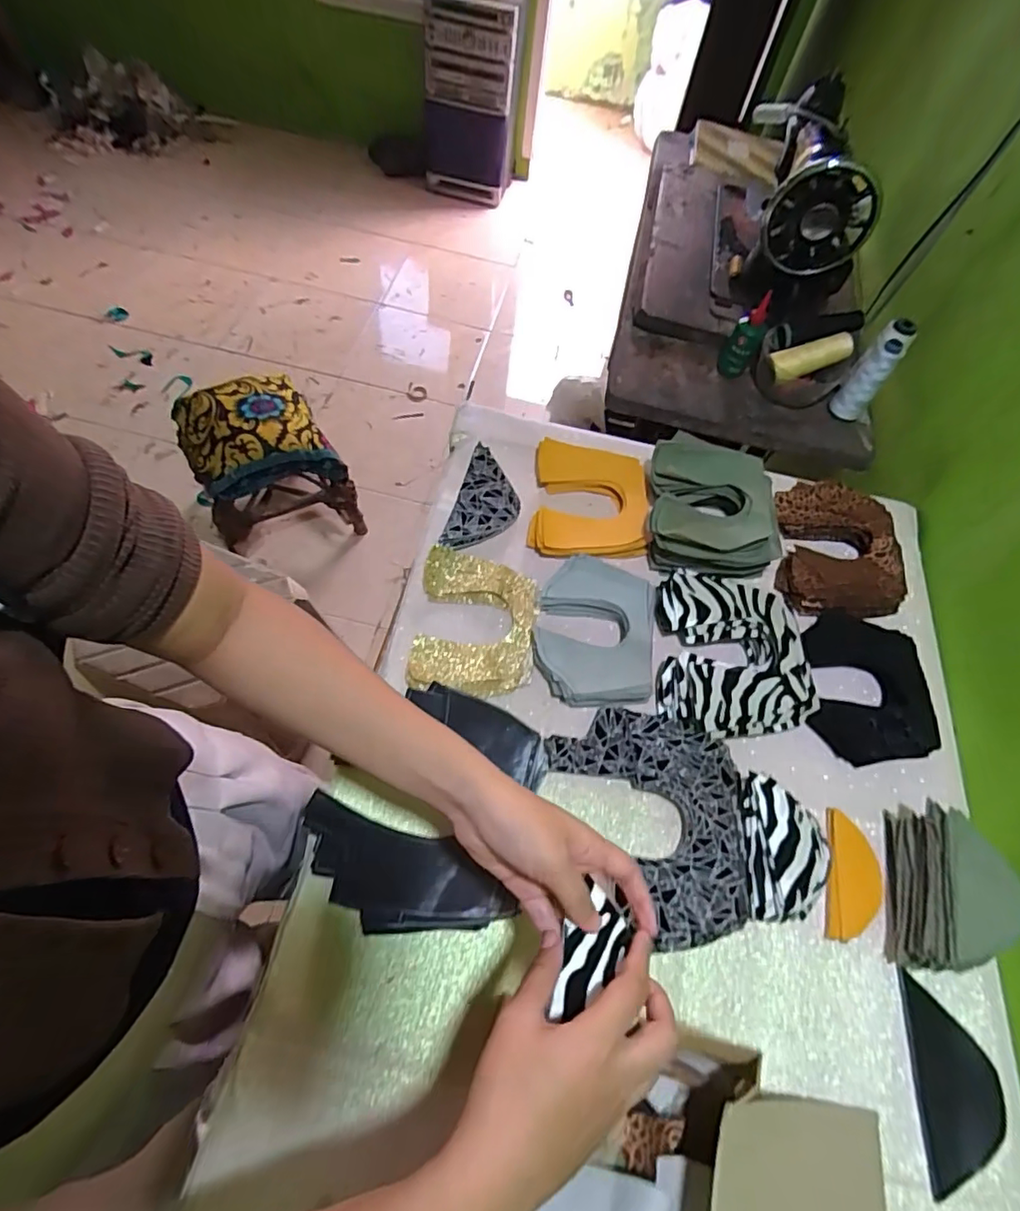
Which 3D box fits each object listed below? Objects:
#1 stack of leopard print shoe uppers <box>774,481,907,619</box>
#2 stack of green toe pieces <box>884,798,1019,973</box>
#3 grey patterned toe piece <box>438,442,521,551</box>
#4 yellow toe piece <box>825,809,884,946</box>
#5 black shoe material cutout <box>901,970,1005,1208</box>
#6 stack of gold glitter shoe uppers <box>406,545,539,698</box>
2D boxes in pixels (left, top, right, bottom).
[{"bbox_3d":[0.393,-0.068,0.674,0.142,0.045,0.172,8,61,-2],"label":"stack of leopard print shoe uppers"},{"bbox_3d":[0.372,0.241,0.480,0.061,0.077,0.131,17,61,2],"label":"stack of green toe pieces"},{"bbox_3d":[-0.027,-0.121,0.660,0.070,0.017,0.143,17,61,3],"label":"grey patterned toe piece"},{"bbox_3d":[0.312,0.247,0.507,0.050,0.005,0.108,18,61,3],"label":"yellow toe piece"},{"bbox_3d":[0.352,0.378,0.440,0.060,0.006,0.129,14,61,1],"label":"black shoe material cutout"},{"bbox_3d":[-0.035,0.017,0.595,0.123,0.020,0.157,6,61,-4],"label":"stack of gold glitter shoe uppers"}]

